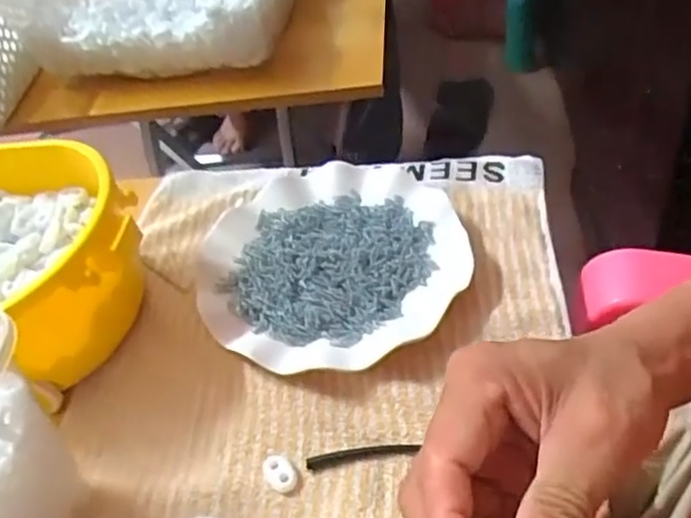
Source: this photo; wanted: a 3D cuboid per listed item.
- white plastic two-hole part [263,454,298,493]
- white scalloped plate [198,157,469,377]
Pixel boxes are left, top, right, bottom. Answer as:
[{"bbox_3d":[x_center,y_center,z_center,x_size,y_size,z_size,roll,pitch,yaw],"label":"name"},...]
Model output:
[{"bbox_3d":[-0.037,0.121,0.369,0.015,0.006,0.024,-33,49,-18],"label":"white plastic two-hole part"},{"bbox_3d":[-0.008,0.000,0.456,0.179,0.018,0.172,-6,46,7],"label":"white scalloped plate"}]

